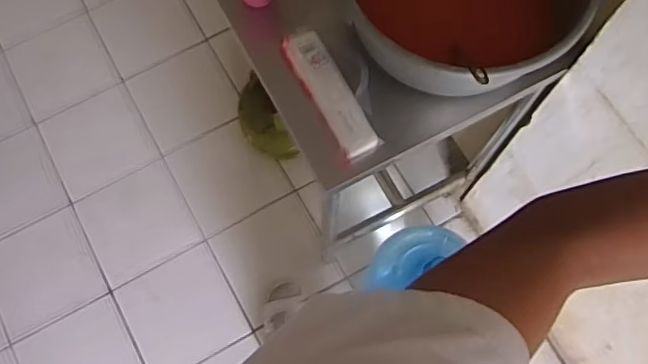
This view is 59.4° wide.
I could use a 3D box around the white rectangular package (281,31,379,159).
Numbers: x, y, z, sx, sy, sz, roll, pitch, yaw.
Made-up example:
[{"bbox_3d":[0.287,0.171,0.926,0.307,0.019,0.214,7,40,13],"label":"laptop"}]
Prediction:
[{"bbox_3d":[0.006,-0.142,0.879,0.060,0.020,0.218,-26,74,-7],"label":"white rectangular package"}]

